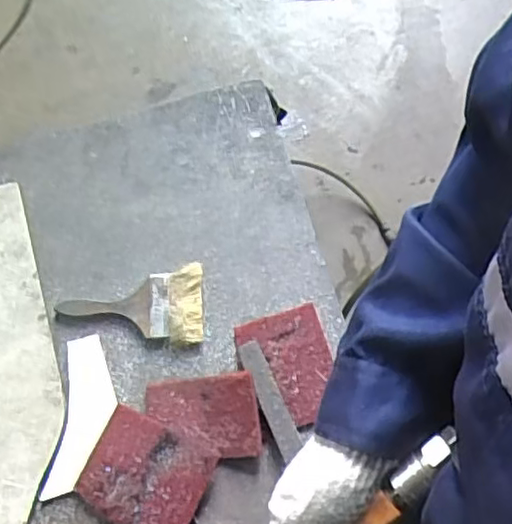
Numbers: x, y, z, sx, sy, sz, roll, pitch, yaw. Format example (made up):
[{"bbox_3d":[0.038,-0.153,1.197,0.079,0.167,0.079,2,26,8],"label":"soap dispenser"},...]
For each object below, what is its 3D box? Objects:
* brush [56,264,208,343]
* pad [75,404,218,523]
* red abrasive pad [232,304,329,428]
[{"bbox_3d":[-0.175,0.060,0.903,0.201,0.024,0.109,-3,70,1],"label":"brush"},{"bbox_3d":[-0.140,0.271,0.822,0.148,0.027,0.125,24,73,10],"label":"pad"},{"bbox_3d":[0.047,0.140,0.869,0.112,0.020,0.151,-17,71,-4],"label":"red abrasive pad"}]

